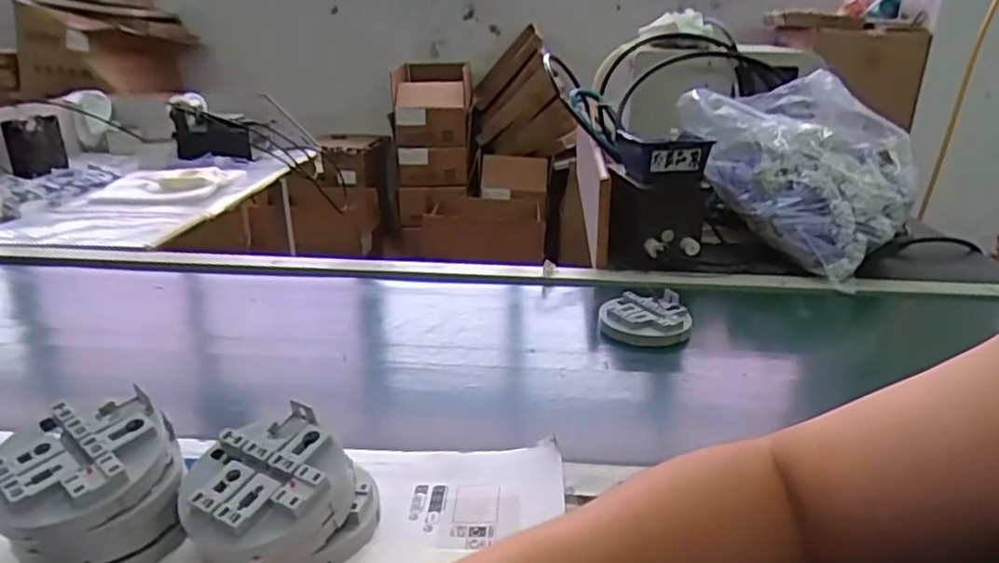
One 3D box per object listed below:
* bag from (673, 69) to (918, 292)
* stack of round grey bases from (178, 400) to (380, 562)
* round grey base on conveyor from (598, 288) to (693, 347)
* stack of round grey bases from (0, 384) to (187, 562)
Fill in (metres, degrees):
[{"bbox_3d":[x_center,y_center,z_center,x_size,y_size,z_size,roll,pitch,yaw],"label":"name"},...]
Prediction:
[{"bbox_3d":[0.463,-0.184,1.039,0.276,0.213,0.321,-14,26,-33],"label":"bag"},{"bbox_3d":[-0.144,0.141,0.451,0.119,0.065,0.096,-14,26,-34],"label":"stack of round grey bases"},{"bbox_3d":[0.167,0.039,0.785,0.099,0.020,0.104,1,21,0],"label":"round grey base on conveyor"},{"bbox_3d":[-0.263,0.134,0.438,0.107,0.079,0.098,-14,26,-34],"label":"stack of round grey bases"}]

